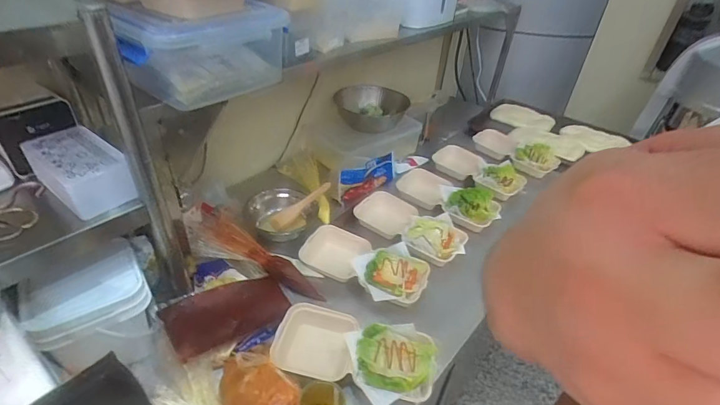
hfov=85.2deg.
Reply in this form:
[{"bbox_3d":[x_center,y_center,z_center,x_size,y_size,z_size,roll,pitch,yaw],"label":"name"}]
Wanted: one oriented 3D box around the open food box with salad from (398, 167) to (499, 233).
[{"bbox_3d":[0.263,0.001,1.193,0.312,0.081,0.185,24,42,25],"label":"open food box with salad"}]

